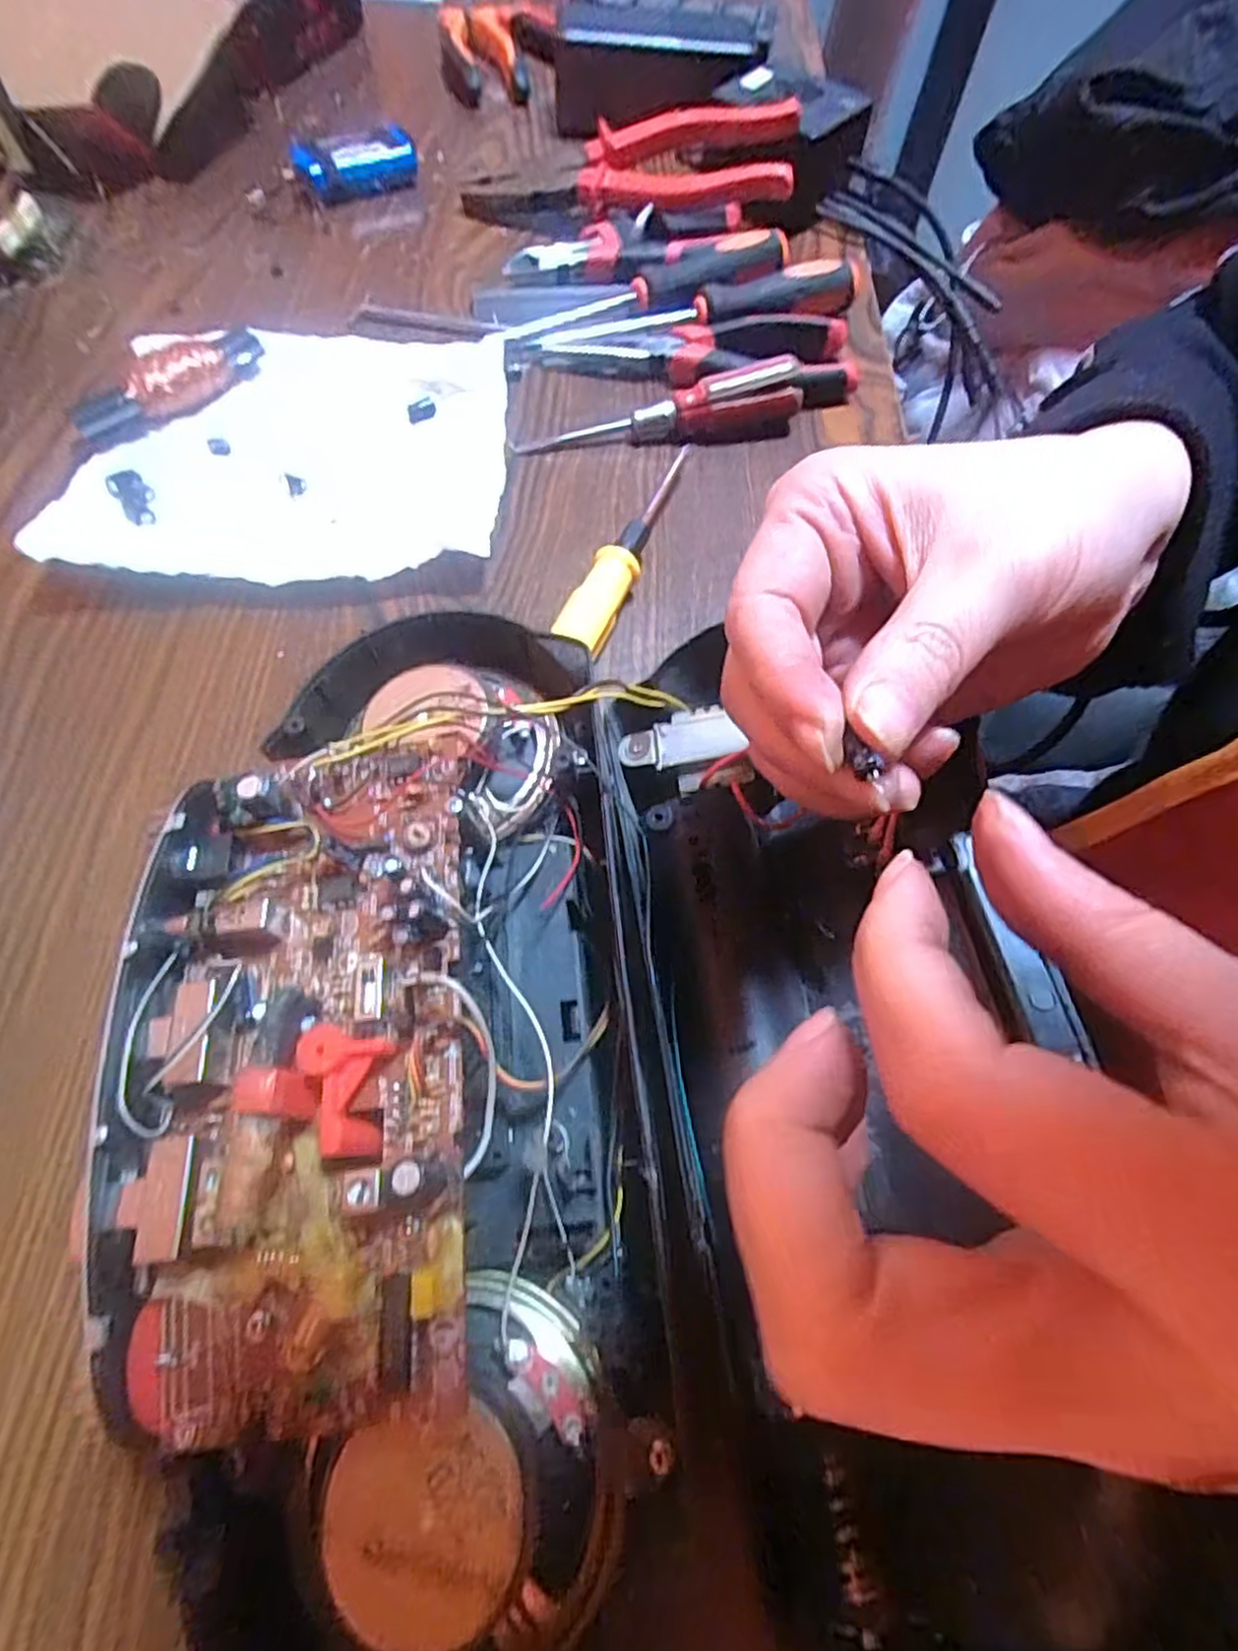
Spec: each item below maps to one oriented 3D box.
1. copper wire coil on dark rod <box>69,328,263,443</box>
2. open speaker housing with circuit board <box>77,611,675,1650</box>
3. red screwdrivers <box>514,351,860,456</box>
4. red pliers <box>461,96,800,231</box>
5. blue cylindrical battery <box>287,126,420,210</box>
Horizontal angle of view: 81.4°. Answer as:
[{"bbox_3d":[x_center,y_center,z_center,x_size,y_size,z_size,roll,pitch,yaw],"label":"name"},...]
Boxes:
[{"bbox_3d":[-0.210,-0.206,0.336,0.088,0.020,0.022,-33,71,-18],"label":"copper wire coil on dark rod"},{"bbox_3d":[-0.055,0.056,0.192,0.120,0.069,0.265,-4,65,-6],"label":"open speaker housing with circuit board"},{"bbox_3d":[0.040,-0.207,0.355,0.177,0.027,0.025,-16,66,-11],"label":"red screwdrivers"},{"bbox_3d":[0.004,-0.382,0.422,0.192,0.033,0.059,-2,64,11],"label":"red pliers"},{"bbox_3d":[-0.160,-0.401,0.439,0.072,0.028,0.036,-22,68,-14],"label":"blue cylindrical battery"}]

